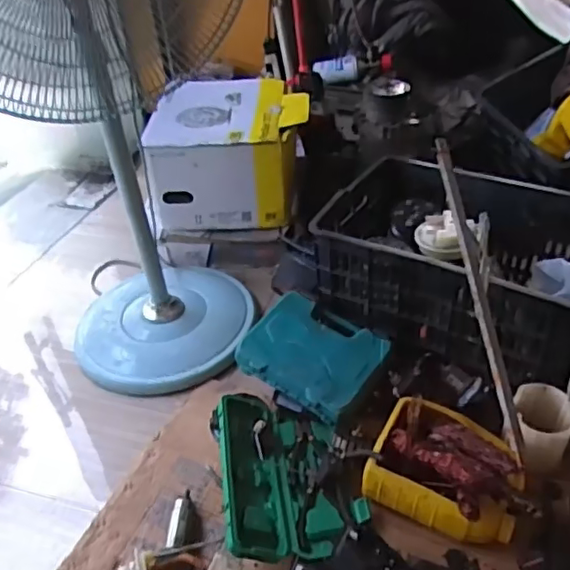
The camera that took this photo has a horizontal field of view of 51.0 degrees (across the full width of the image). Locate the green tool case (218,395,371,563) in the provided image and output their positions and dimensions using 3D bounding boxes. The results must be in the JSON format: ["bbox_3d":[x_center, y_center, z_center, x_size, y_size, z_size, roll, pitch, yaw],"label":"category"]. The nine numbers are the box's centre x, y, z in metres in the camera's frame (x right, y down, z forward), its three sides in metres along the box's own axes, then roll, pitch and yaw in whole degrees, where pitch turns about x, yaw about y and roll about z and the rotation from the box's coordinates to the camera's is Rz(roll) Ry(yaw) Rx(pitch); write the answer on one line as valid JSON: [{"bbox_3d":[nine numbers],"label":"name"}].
[{"bbox_3d":[0.004,0.288,0.963,0.210,0.064,0.296,-8,38,-3],"label":"green tool case"}]

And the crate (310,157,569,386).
[{"bbox_3d":[0.342,-0.056,1.165,0.502,0.189,0.436,18,44,27],"label":"crate"}]

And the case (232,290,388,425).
[{"bbox_3d":[0.052,0.121,1.101,0.236,0.056,0.200,21,45,30],"label":"case"}]

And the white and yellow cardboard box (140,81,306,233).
[{"bbox_3d":[-0.120,-0.311,1.425,0.343,0.215,0.334,-1,38,6],"label":"white and yellow cardboard box"}]

